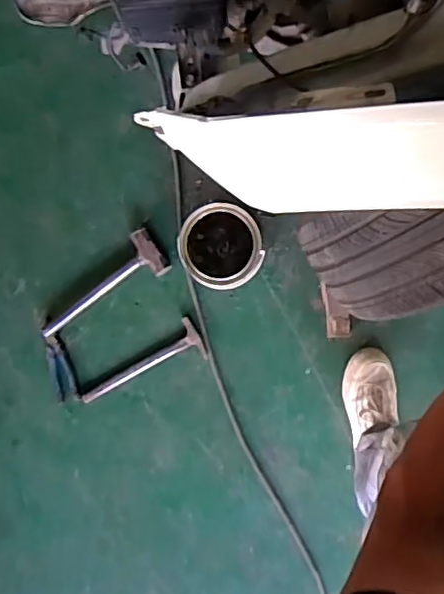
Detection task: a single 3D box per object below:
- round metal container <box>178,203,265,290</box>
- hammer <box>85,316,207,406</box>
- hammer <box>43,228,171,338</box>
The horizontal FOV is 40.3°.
[{"bbox_3d":[0.002,-0.104,1.269,0.157,0.152,0.166,0,92,5],"label":"round metal container"},{"bbox_3d":[-0.182,0.158,1.369,0.298,0.028,0.092,-29,90,6],"label":"hammer"},{"bbox_3d":[-0.271,-0.013,1.363,0.325,0.036,0.110,-38,89,6],"label":"hammer"}]

